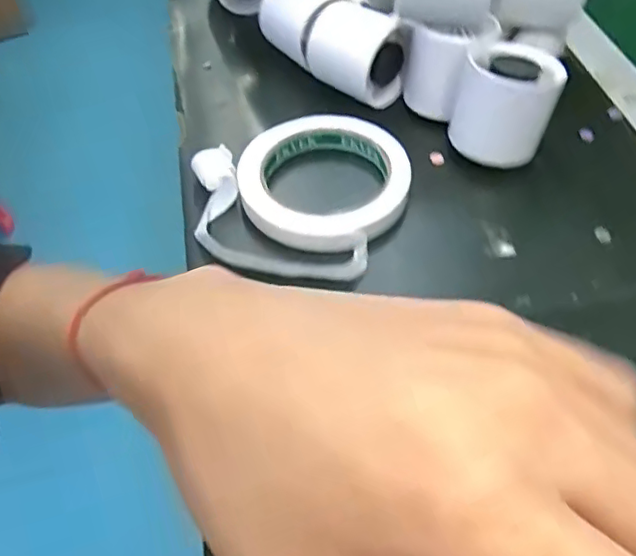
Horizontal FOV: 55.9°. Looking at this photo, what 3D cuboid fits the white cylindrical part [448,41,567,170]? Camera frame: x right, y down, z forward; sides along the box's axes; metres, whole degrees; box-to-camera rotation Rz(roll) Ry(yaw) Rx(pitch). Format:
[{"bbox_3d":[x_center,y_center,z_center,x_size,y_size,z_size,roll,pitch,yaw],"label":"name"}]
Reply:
[{"bbox_3d":[0.118,-0.107,0.380,0.057,0.062,0.053,-1,52,1],"label":"white cylindrical part"}]

